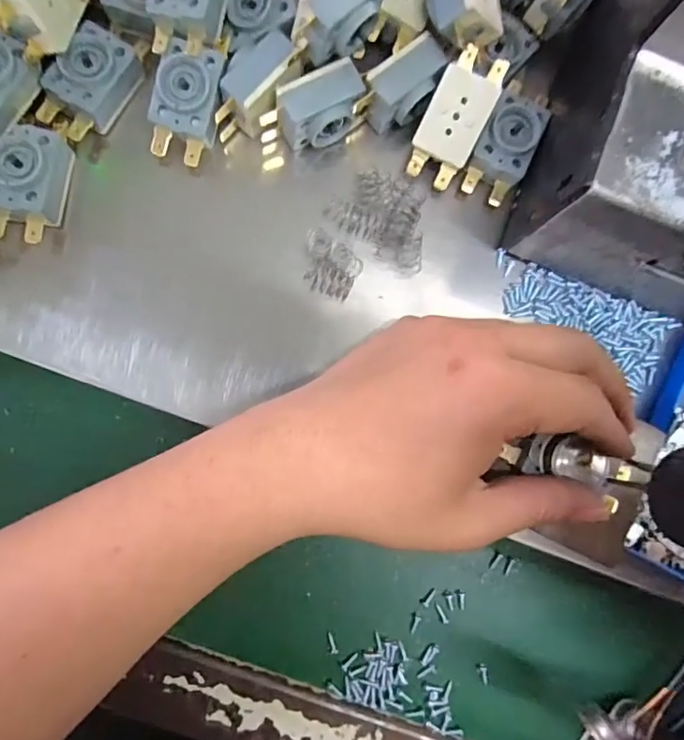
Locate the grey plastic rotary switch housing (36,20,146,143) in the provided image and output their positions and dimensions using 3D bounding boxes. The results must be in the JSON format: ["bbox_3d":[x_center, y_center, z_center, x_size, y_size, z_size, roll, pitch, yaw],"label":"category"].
[{"bbox_3d":[-0.112,-0.126,0.232,0.027,0.020,0.048,33,85,-2],"label":"grey plastic rotary switch housing"}]

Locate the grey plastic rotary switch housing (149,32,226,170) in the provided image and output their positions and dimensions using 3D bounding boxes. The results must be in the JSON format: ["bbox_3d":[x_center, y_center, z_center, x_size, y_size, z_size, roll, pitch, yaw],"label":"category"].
[{"bbox_3d":[-0.069,-0.118,0.233,0.027,0.021,0.046,17,86,-3],"label":"grey plastic rotary switch housing"}]

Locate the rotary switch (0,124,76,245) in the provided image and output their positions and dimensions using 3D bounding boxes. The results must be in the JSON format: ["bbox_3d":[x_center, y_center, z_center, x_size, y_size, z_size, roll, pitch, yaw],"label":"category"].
[{"bbox_3d":[-0.135,-0.079,0.226,0.024,0.023,0.048,7,87,-4],"label":"rotary switch"}]

